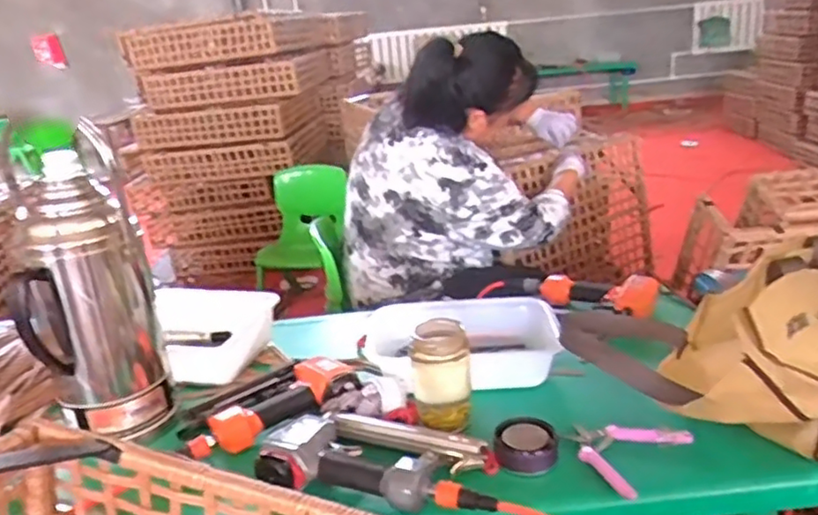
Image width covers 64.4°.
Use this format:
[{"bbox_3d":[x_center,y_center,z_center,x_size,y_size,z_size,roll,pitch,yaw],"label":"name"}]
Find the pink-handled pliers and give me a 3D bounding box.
[{"bbox_3d":[0.257,0.235,0.808,0.153,0.014,0.127,-21,25,-39],"label":"pink-handled pliers"}]

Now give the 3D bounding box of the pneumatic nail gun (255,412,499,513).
[{"bbox_3d":[-0.034,0.228,0.781,0.267,0.052,0.160,-1,20,8],"label":"pneumatic nail gun"}]

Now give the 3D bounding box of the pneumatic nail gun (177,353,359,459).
[{"bbox_3d":[-0.205,0.203,0.929,0.235,0.059,0.155,-14,21,-25],"label":"pneumatic nail gun"}]

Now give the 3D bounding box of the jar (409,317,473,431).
[{"bbox_3d":[0.044,0.157,0.877,0.077,0.147,0.068,-2,20,8],"label":"jar"}]

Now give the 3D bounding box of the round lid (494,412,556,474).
[{"bbox_3d":[0.144,0.228,0.799,0.071,0.029,0.086,1,20,14],"label":"round lid"}]

